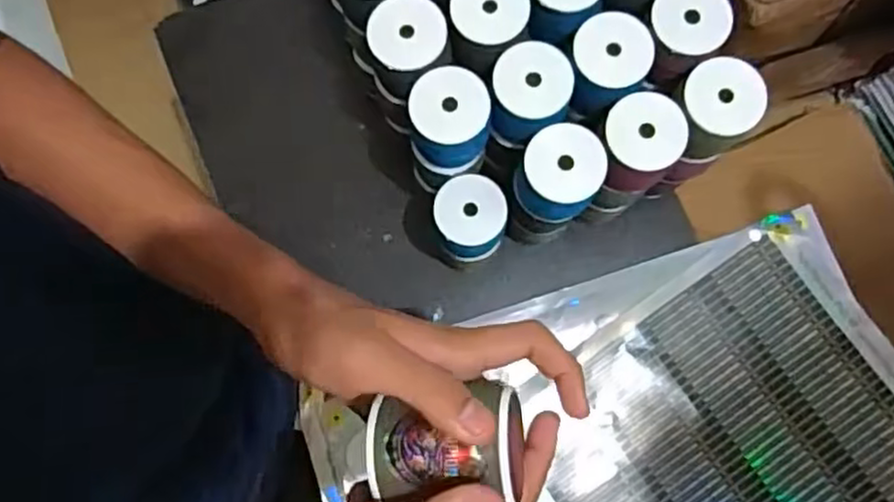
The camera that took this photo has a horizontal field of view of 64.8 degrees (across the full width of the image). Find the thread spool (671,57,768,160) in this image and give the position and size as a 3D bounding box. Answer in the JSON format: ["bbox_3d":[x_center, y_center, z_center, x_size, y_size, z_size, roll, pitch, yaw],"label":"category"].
[{"bbox_3d":[0.187,-0.100,0.500,0.055,0.052,0.055,6,80,1],"label":"thread spool"}]

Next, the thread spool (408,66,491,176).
[{"bbox_3d":[0.002,-0.092,0.511,0.053,0.068,0.056,3,80,0],"label":"thread spool"}]

